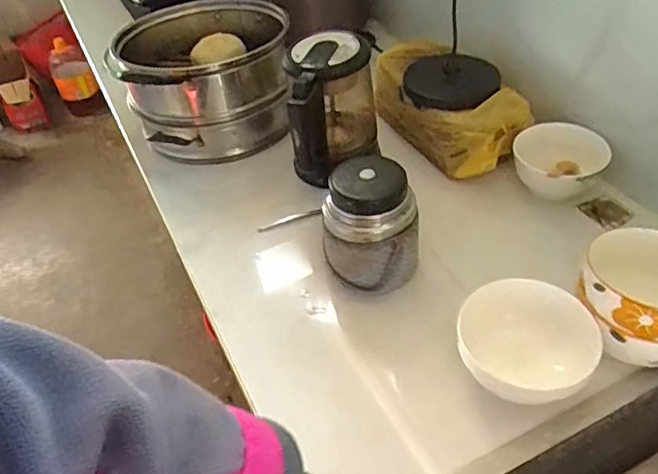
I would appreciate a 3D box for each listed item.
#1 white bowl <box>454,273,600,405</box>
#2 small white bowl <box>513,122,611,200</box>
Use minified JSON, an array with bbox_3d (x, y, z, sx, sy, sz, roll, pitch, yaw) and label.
[{"bbox_3d":[0.201,0.111,0.609,0.133,0.072,0.115,24,51,28],"label":"white bowl"},{"bbox_3d":[0.313,-0.098,0.811,0.123,0.056,0.126,15,48,22],"label":"small white bowl"}]

